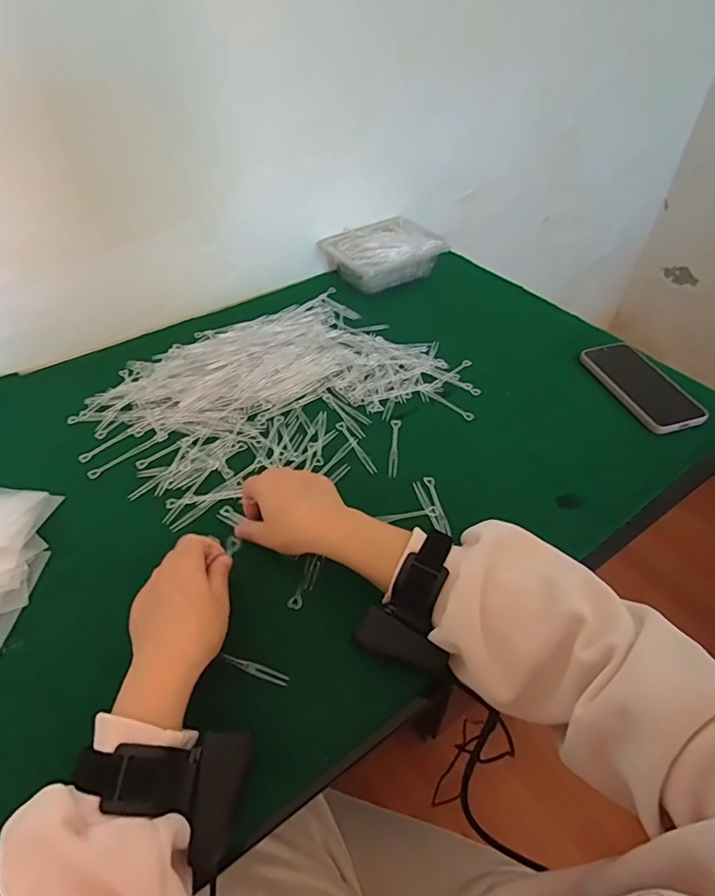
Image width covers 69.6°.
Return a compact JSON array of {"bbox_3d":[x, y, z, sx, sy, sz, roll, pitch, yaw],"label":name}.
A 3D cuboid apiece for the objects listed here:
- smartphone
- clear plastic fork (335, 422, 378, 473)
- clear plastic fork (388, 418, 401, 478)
[{"bbox_3d":[0.366,-0.084,0.659,0.084,0.016,0.158,-17,52,-12],"label":"smartphone"},{"bbox_3d":[-0.001,-0.003,0.586,0.010,0.004,0.086,-22,51,-20],"label":"clear plastic fork"},{"bbox_3d":[0.043,-0.004,0.588,0.011,0.004,0.091,5,47,3],"label":"clear plastic fork"}]

